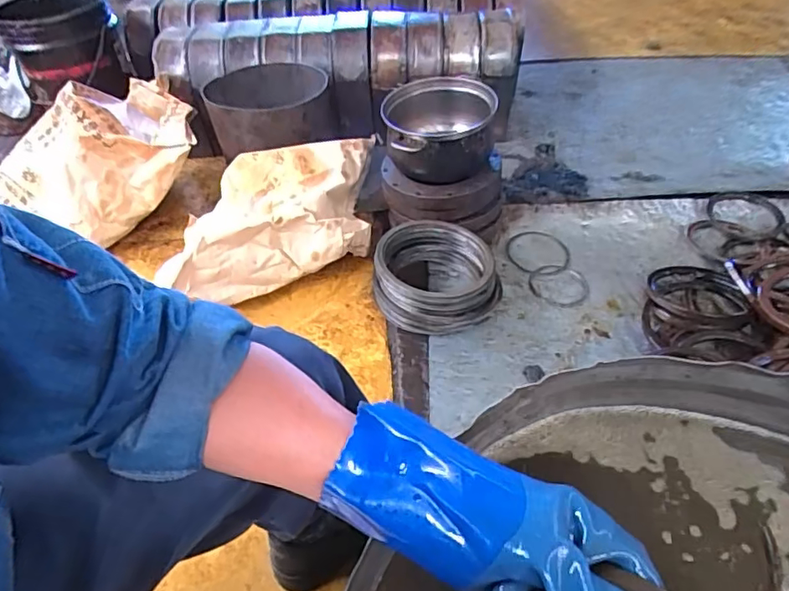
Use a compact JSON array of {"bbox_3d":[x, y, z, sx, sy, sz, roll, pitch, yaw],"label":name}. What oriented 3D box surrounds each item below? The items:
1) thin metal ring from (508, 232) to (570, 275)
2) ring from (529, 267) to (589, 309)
[{"bbox_3d":[0.296,-0.087,1.096,0.131,0.011,0.128,-2,46,2],"label":"thin metal ring"},{"bbox_3d":[0.324,-0.020,1.041,0.111,0.009,0.115,-2,46,2],"label":"ring"}]

